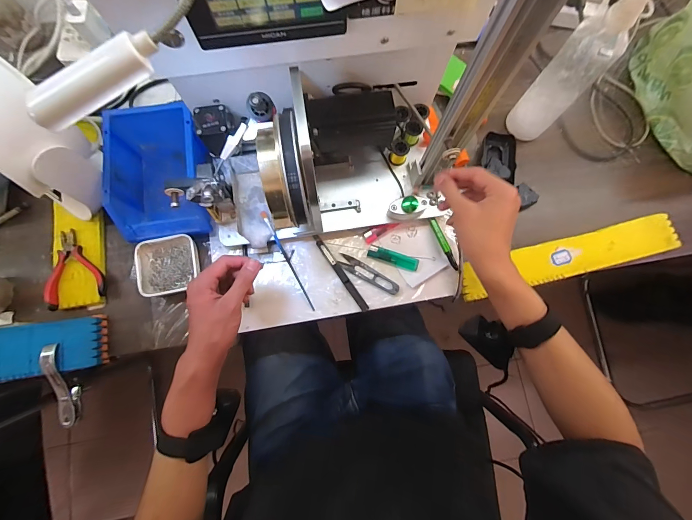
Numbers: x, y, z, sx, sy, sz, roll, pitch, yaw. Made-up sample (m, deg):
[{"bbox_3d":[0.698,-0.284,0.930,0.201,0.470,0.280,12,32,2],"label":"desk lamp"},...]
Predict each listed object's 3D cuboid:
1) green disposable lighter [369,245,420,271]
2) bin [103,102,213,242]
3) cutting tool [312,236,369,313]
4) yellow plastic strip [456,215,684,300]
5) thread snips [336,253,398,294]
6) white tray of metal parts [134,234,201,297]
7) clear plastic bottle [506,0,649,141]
[{"bbox_3d":[0.073,-0.004,0.497,0.079,0.010,0.021,18,79,3],"label":"green disposable lighter"},{"bbox_3d":[-0.279,-0.134,0.492,0.115,0.101,0.204,-11,79,-2],"label":"bin"},{"bbox_3d":[-0.009,0.019,0.493,0.011,0.010,0.137,-34,81,-7],"label":"cutting tool"},{"bbox_3d":[0.341,-0.005,0.492,0.338,0.016,0.058,-13,79,-3],"label":"yellow plastic strip"},{"bbox_3d":[0.035,0.021,0.493,0.102,0.008,0.023,27,80,5],"label":"thread snips"},{"bbox_3d":[-0.263,0.009,0.482,0.089,0.036,0.082,-13,79,-3],"label":"white tray of metal parts"},{"bbox_3d":[0.301,-0.253,0.407,0.060,0.265,0.055,44,82,8],"label":"clear plastic bottle"}]

